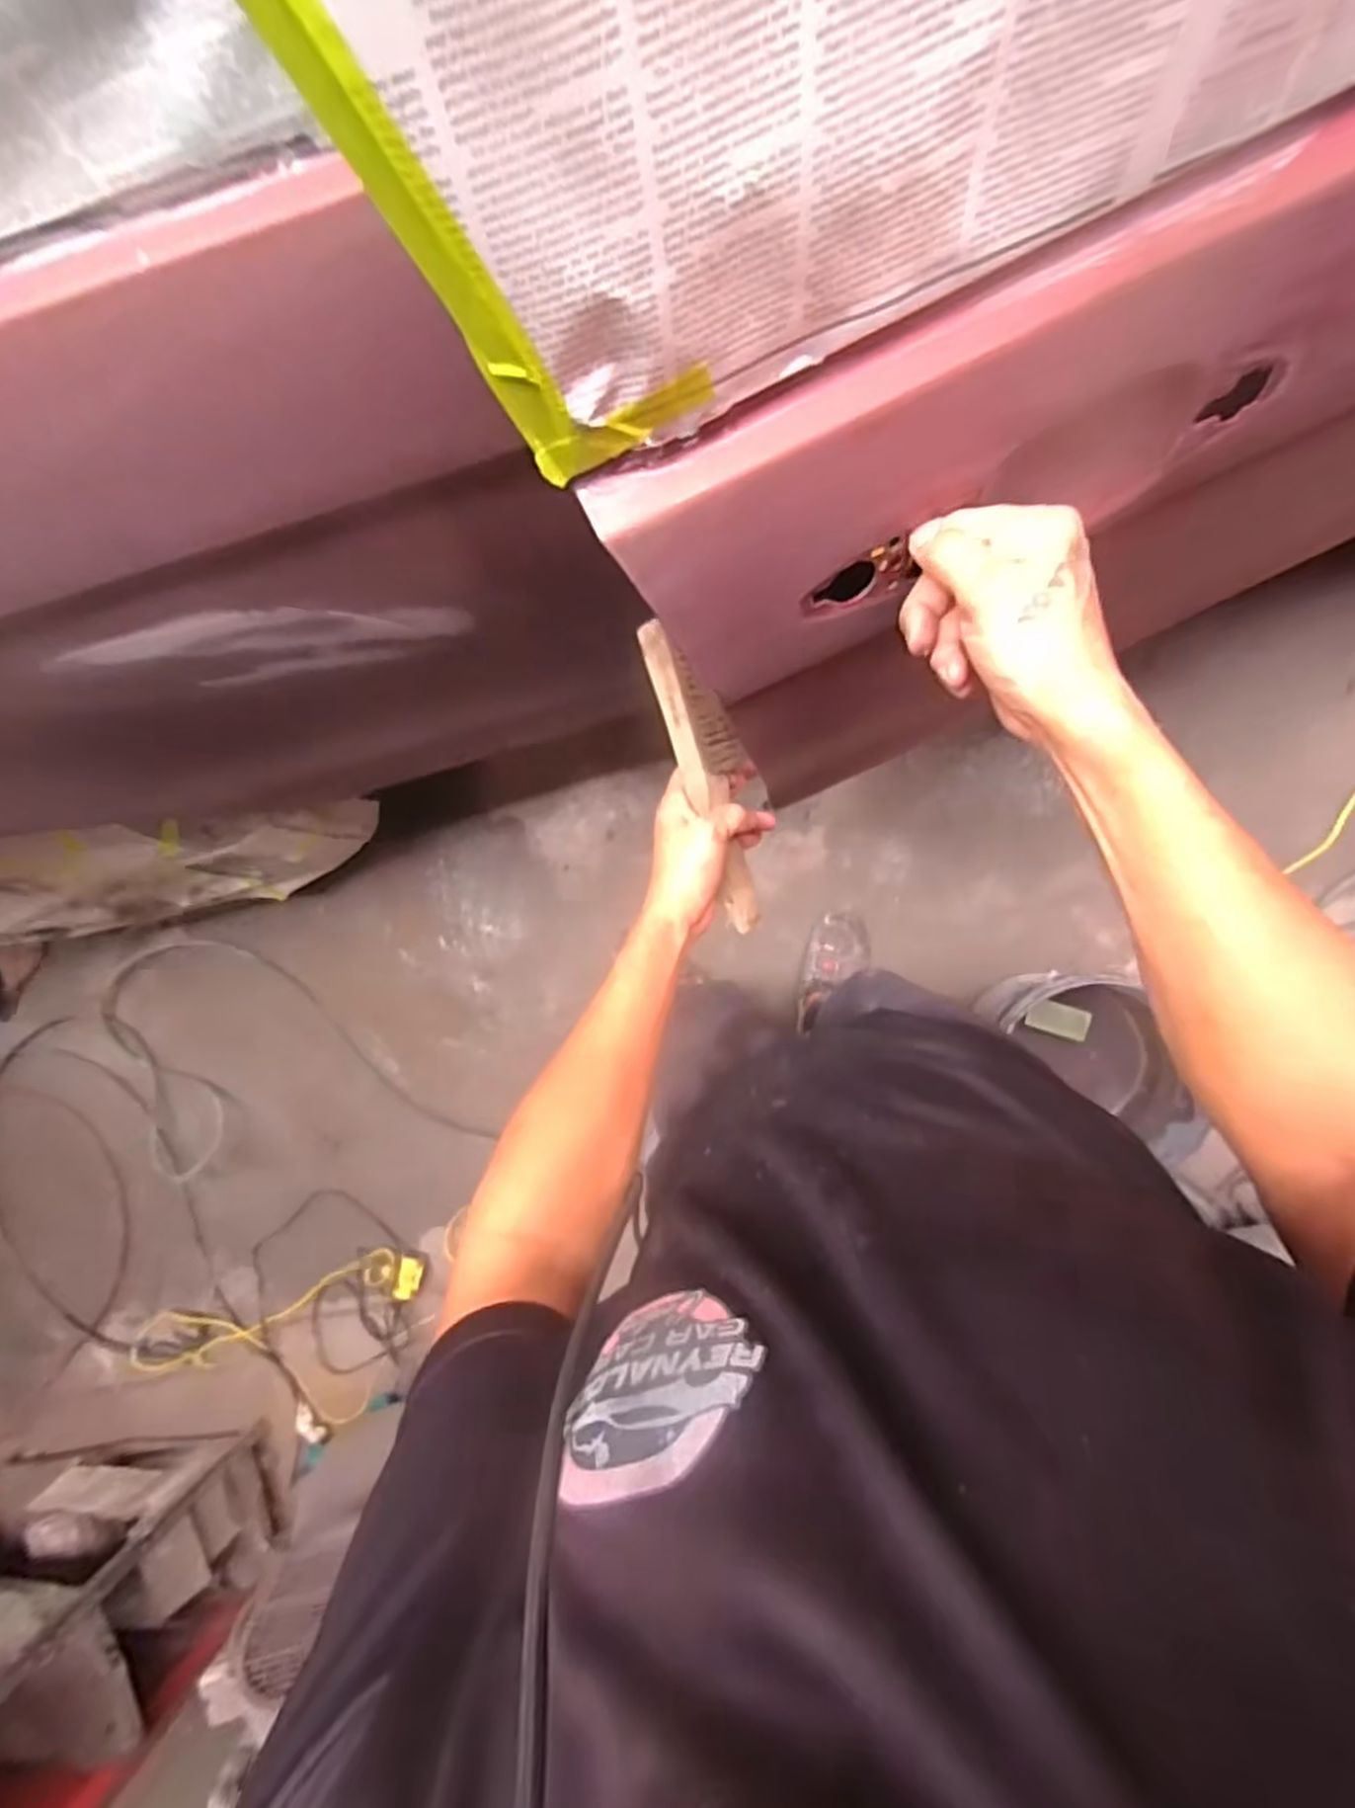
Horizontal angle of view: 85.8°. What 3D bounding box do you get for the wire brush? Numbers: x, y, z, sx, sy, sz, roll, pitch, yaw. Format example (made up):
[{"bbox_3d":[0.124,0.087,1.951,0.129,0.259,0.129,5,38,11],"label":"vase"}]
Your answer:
[{"bbox_3d":[0.028,-0.098,0.558,0.048,0.021,0.238,-16,97,9],"label":"wire brush"}]

